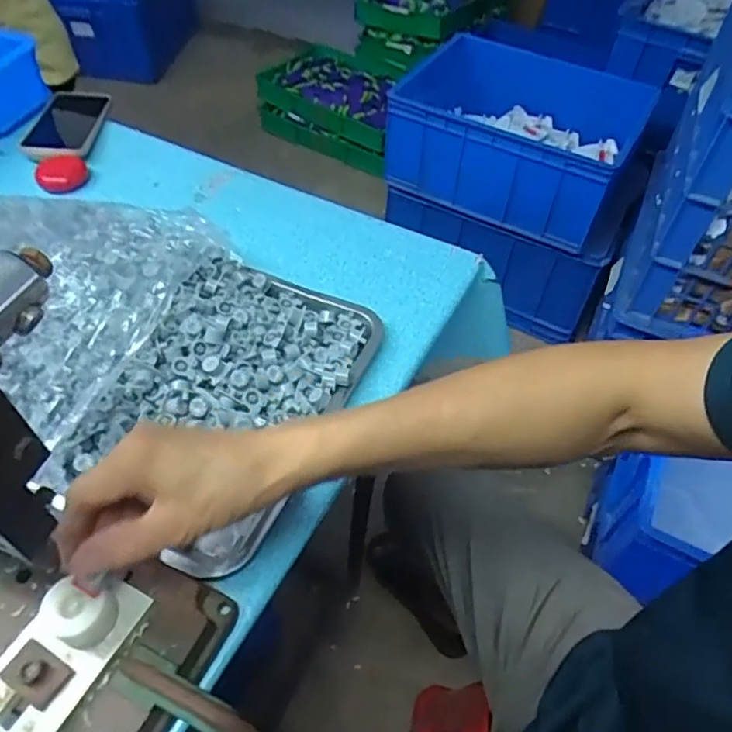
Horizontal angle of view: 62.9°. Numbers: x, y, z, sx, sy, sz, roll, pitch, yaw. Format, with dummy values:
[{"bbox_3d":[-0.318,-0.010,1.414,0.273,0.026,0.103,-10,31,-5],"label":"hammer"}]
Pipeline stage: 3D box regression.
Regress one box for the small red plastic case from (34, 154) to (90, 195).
[{"bbox_3d":[-0.357,-0.227,0.702,0.057,0.024,0.046,-22,55,-19],"label":"small red plastic case"}]

